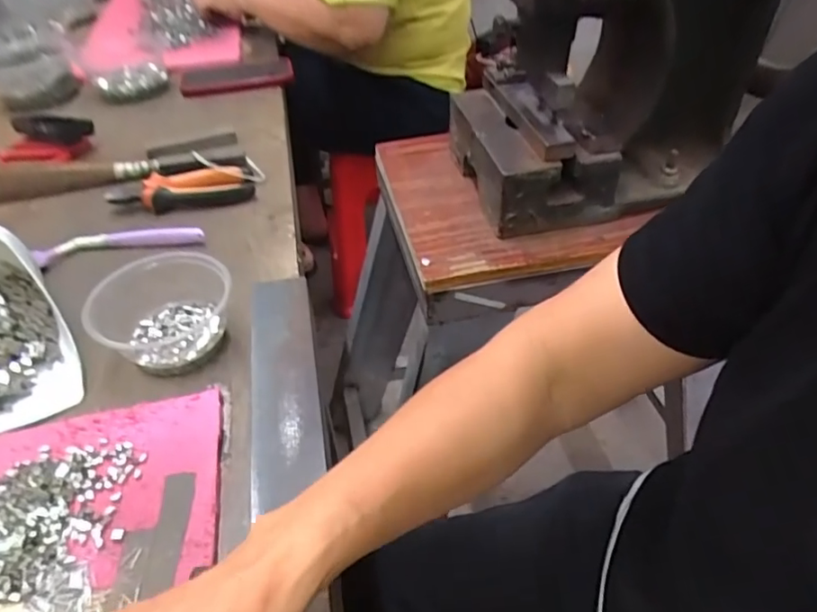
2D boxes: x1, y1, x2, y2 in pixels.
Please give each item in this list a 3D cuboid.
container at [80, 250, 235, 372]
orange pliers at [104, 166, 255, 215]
[{"bbox_3d":[-0.198,0.004,0.456,0.109,0.056,0.098,-19,45,-16],"label":"container"},{"bbox_3d":[-0.246,-0.125,0.613,0.146,0.025,0.055,-8,43,-5],"label":"orange pliers"}]

